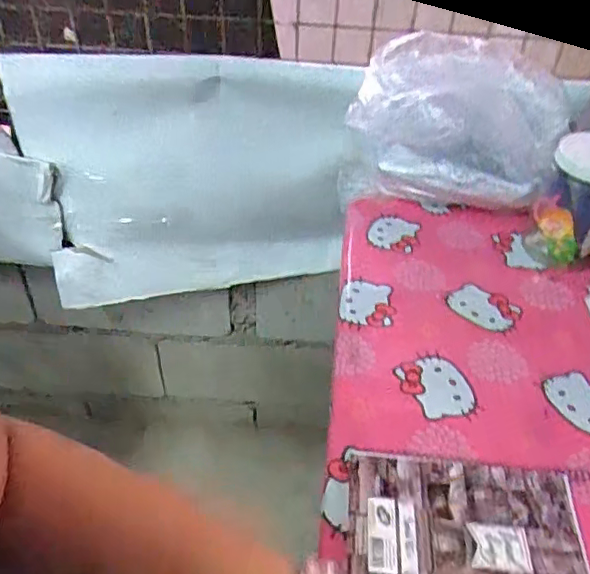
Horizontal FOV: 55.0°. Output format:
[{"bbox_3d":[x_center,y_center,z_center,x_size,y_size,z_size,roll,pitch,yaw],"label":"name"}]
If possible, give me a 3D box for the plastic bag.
[{"bbox_3d":[0.217,-0.200,0.795,0.293,0.216,0.131,7,43,6],"label":"plastic bag"}]

